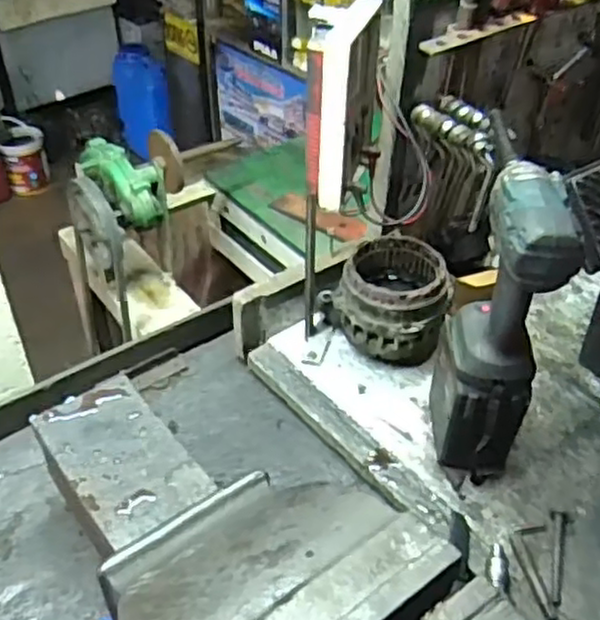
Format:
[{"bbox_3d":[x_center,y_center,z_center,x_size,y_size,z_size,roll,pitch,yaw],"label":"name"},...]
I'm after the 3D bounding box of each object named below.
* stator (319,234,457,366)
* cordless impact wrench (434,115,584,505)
[{"bbox_3d":[0.113,-0.012,0.919,0.128,0.113,0.141,-16,43,-19],"label":"stator"},{"bbox_3d":[0.187,0.032,0.714,0.096,0.346,0.136,13,42,13],"label":"cordless impact wrench"}]

